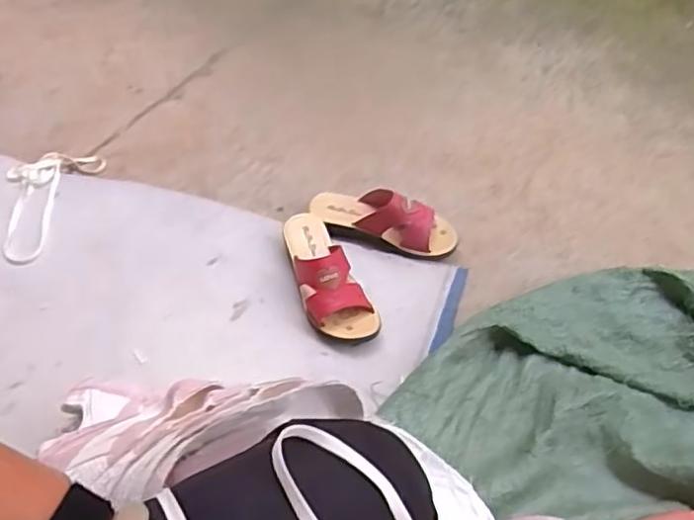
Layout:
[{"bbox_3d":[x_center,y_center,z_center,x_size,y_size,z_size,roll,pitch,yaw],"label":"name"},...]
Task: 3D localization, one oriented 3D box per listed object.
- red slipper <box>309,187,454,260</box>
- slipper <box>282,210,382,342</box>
[{"bbox_3d":[0.054,-0.067,0.966,0.225,0.083,0.076,14,55,12],"label":"red slipper"},{"bbox_3d":[-0.034,0.016,0.898,0.083,0.077,0.223,-21,55,-13],"label":"slipper"}]

